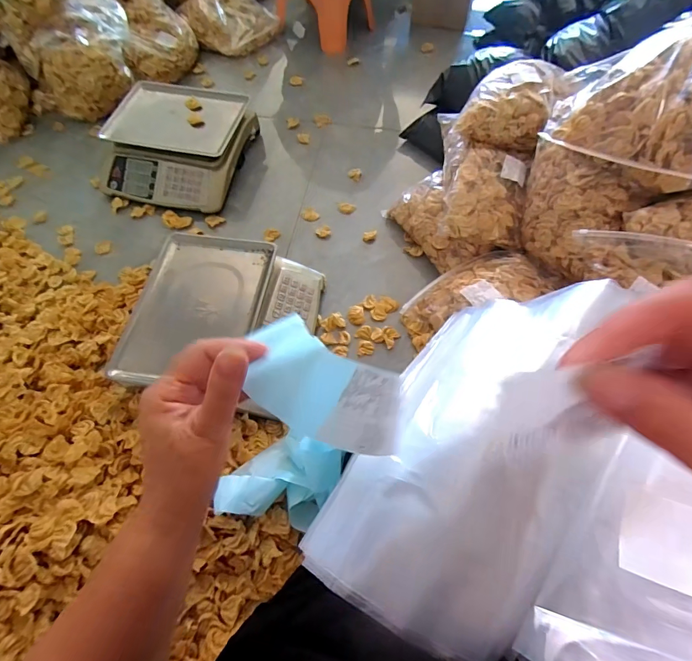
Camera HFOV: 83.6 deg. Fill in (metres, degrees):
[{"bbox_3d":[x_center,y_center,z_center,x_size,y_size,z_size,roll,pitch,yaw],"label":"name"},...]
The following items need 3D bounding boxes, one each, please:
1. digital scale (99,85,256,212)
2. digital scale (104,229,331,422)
[{"bbox_3d":[-0.460,-0.497,1.042,0.354,0.104,0.339,12,65,7],"label":"digital scale"},{"bbox_3d":[-0.242,-0.020,0.798,0.340,0.111,0.343,8,65,5],"label":"digital scale"}]

